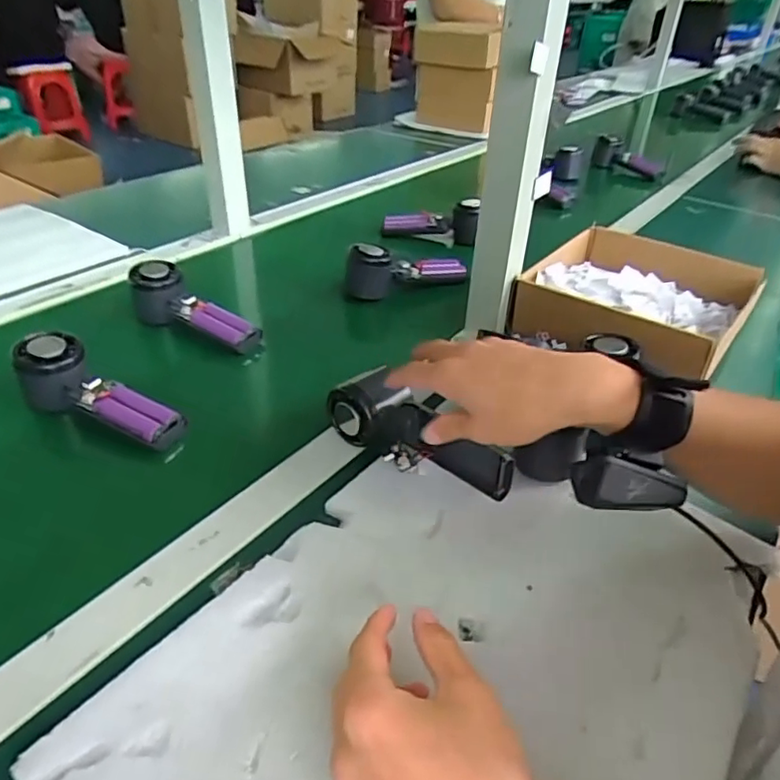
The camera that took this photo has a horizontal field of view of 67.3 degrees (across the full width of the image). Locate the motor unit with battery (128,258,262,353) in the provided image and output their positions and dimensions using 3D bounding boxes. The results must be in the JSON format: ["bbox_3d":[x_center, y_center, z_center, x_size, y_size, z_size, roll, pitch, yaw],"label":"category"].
[{"bbox_3d":[-0.215,-0.083,0.646,0.163,0.062,0.050,29,40,11],"label":"motor unit with battery"}]

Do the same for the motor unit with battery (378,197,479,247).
[{"bbox_3d":[0.059,-0.254,0.896,0.138,0.079,0.041,7,37,6],"label":"motor unit with battery"}]

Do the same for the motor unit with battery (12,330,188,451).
[{"bbox_3d":[-0.257,0.006,0.516,0.165,0.045,0.056,27,39,7],"label":"motor unit with battery"}]

